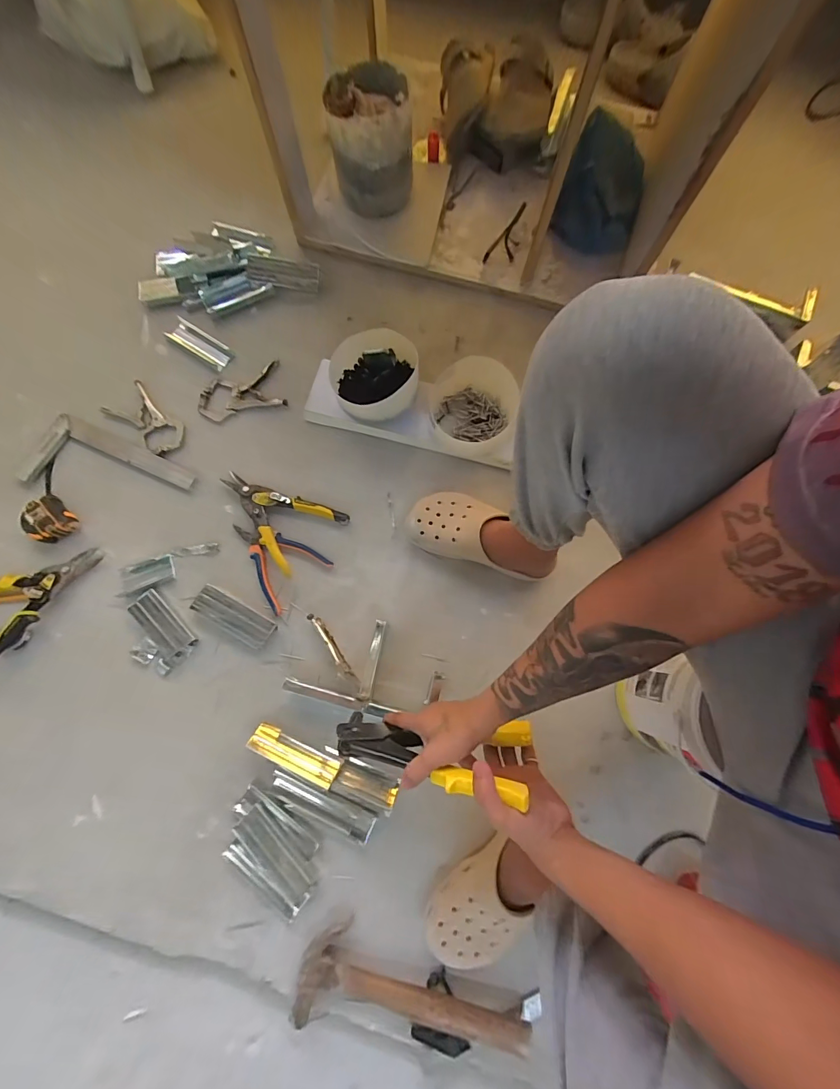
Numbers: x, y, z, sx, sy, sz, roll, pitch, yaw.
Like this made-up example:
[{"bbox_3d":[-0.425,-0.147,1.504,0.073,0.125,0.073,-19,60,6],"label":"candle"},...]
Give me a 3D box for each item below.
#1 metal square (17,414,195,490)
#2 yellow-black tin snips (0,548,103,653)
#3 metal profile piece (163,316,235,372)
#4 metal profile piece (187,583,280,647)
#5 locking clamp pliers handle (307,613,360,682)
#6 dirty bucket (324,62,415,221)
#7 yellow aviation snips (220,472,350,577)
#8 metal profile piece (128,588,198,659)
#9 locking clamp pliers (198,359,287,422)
[{"bbox_3d":[-0.566,-0.135,0.747,0.288,0.010,0.132,21,78,3],"label":"metal square"},{"bbox_3d":[-0.647,0.090,0.688,0.224,0.033,0.132,-31,80,-8],"label":"yellow-black tin snips"},{"bbox_3d":[-0.438,-0.401,0.809,0.140,0.019,0.045,34,79,6],"label":"metal profile piece"},{"bbox_3d":[-0.312,0.122,0.686,0.138,0.016,0.050,30,78,5],"label":"metal profile piece"},{"bbox_3d":[-0.142,0.166,0.660,0.019,0.053,0.129,-32,80,-8],"label":"locking clamp pliers handle"},{"bbox_3d":[-0.089,-0.744,0.766,0.147,0.156,0.140,1,77,-1],"label":"dirty bucket"},{"bbox_3d":[-0.240,-0.074,0.719,0.140,0.025,0.209,-38,81,-9],"label":"yellow aviation snips"},{"bbox_3d":[-0.428,0.130,0.679,0.048,0.023,0.118,-41,81,-9],"label":"metal profile piece"},{"bbox_3d":[-0.345,-0.292,0.785,0.161,0.017,0.087,-14,78,-4],"label":"locking clamp pliers"}]

